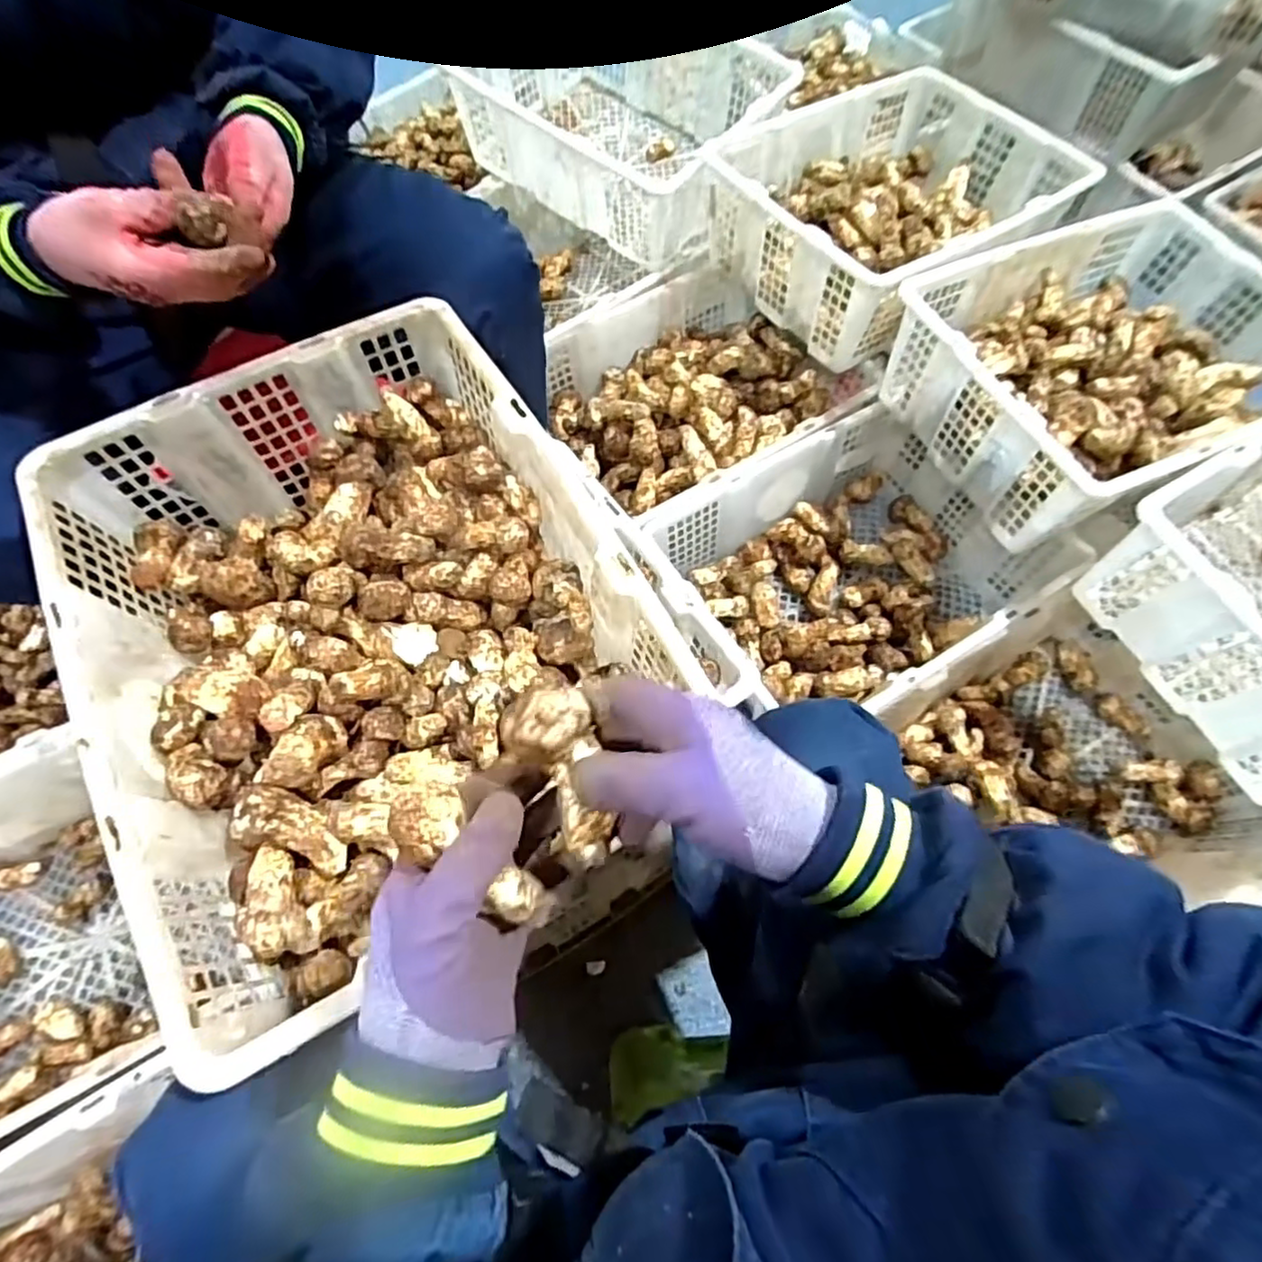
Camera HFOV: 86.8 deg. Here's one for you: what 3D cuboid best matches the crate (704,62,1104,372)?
[{"bbox_3d":[0.390,-0.640,1.015,0.472,0.166,0.376,-35,70,-15],"label":"crate"}]

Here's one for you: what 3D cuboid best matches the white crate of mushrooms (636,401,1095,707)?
[{"bbox_3d":[0.319,-0.098,0.958,0.441,0.168,0.368,-31,69,-14],"label":"white crate of mushrooms"}]

